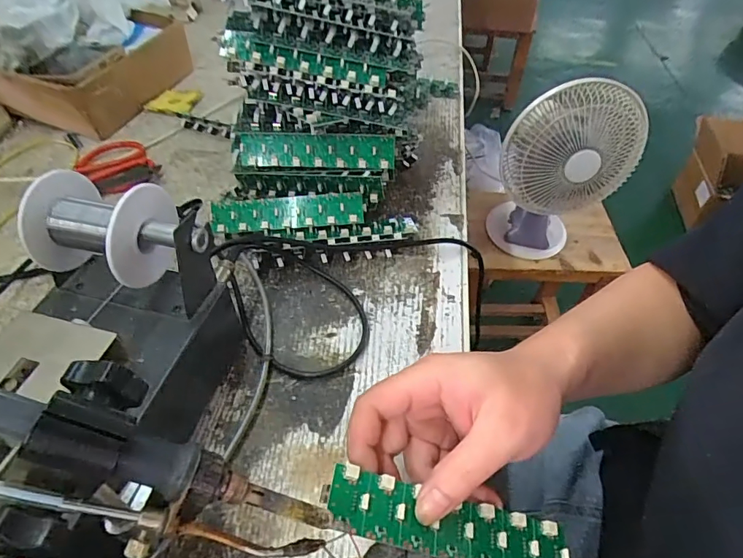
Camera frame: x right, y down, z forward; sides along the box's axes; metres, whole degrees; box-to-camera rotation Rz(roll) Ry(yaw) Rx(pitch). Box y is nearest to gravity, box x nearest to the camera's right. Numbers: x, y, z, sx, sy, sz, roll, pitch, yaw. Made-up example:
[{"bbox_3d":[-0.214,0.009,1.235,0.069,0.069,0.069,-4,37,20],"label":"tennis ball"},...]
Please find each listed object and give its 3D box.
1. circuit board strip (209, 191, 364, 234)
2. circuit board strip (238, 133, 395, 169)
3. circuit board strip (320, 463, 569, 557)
[{"bbox_3d":[-0.077,-0.060,0.423,0.137,0.007,0.030,-4,78,0],"label":"circuit board strip"},{"bbox_3d":[-0.049,-0.116,0.421,0.139,0.030,0.008,1,10,0],"label":"circuit board strip"},{"bbox_3d":[0.042,0.129,0.243,0.137,0.007,0.030,20,49,-10],"label":"circuit board strip"}]

